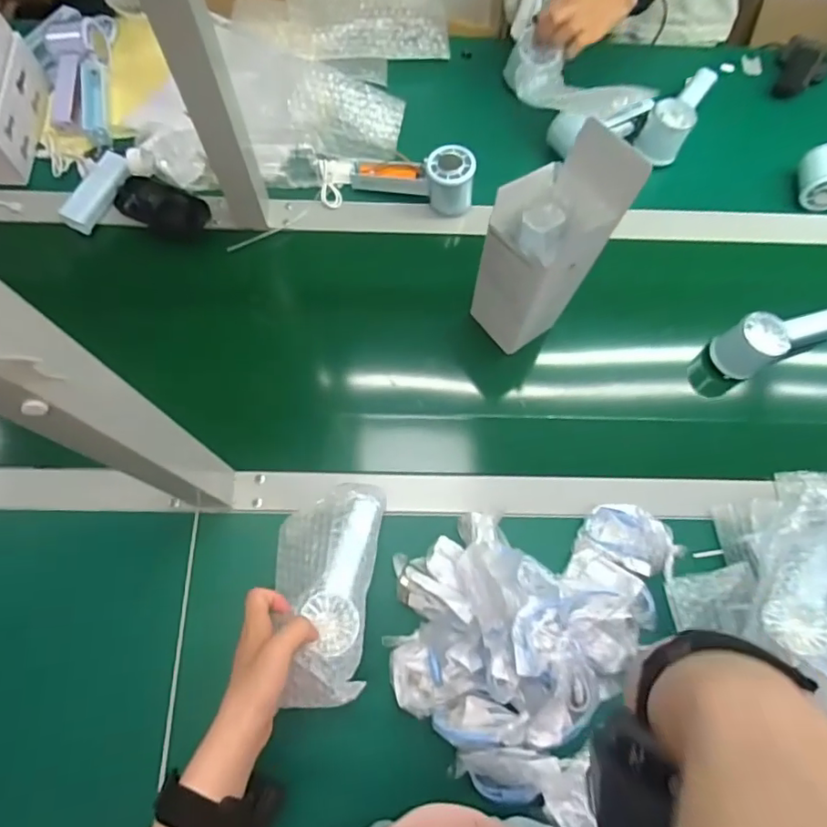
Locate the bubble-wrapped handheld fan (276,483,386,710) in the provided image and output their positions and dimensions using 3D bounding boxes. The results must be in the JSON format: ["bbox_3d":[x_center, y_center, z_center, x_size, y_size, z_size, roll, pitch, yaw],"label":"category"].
[{"bbox_3d":[-0.078,0.151,0.486,0.095,0.039,0.191,0,49,-2],"label":"bubble-wrapped handheld fan"}]

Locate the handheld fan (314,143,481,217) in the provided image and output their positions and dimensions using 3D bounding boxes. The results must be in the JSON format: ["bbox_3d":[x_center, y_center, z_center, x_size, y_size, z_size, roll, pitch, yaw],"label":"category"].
[{"bbox_3d":[-0.024,-0.294,0.672,0.194,0.061,0.068,4,72,0],"label":"handheld fan"}]

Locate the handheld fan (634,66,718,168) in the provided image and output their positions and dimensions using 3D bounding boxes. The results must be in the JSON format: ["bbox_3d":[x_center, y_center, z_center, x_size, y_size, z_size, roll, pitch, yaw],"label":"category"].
[{"bbox_3d":[0.342,-0.395,0.717,0.057,0.058,0.138,27,73,7],"label":"handheld fan"}]

